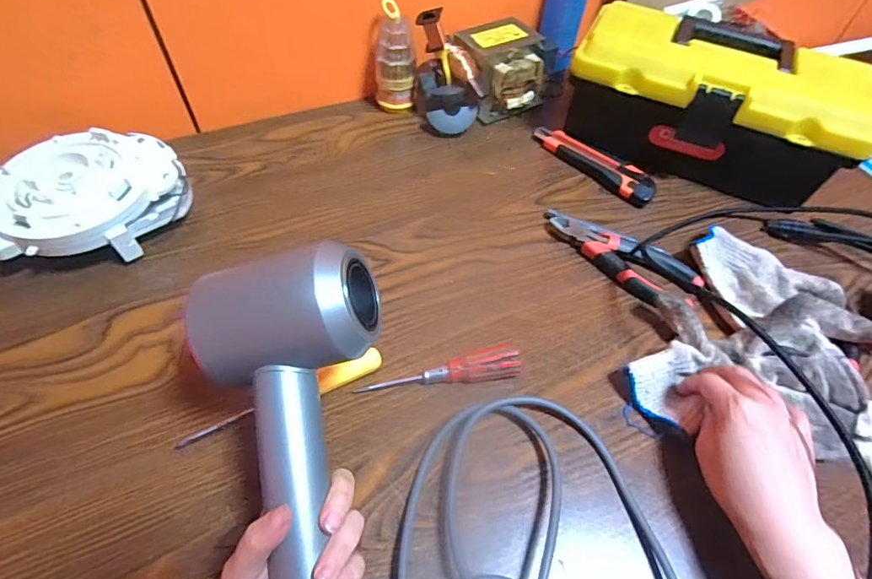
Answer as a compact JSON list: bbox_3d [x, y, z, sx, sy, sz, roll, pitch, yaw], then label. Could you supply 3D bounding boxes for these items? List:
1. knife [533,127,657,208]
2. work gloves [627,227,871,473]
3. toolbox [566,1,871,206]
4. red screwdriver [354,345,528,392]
[{"bbox_3d":[0.180,-0.149,0.555,0.158,0.015,0.037,35,61,20],"label":"knife"},{"bbox_3d":[0.315,0.070,0.396,0.259,0.046,0.219,34,60,19],"label":"work gloves"},{"bbox_3d":[0.298,-0.207,0.534,0.281,0.120,0.126,21,57,11],"label":"toolbox"},{"bbox_3d":[0.005,0.071,0.402,0.134,0.019,0.029,-8,56,-9],"label":"red screwdriver"}]

